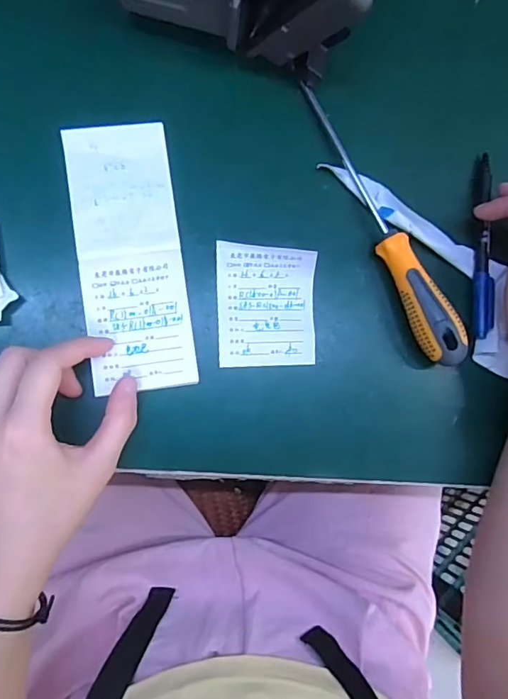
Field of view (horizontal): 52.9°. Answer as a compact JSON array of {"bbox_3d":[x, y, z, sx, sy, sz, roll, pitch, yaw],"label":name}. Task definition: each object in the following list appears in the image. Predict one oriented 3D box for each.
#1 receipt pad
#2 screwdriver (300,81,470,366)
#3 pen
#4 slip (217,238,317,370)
[{"bbox_3d":[-0.079,-0.060,0.329,0.065,0.005,0.172,-9,85,-9],"label":"receipt pad"},{"bbox_3d":[0.091,-0.087,0.347,0.027,0.027,0.207,-22,88,-10],"label":"screwdriver"},{"bbox_3d":[0.164,-0.075,0.362,0.011,0.011,0.133,5,82,-8],"label":"pen"},{"bbox_3d":[0.010,-0.029,0.337,0.065,0.018,0.078,-2,85,-8],"label":"slip"}]

